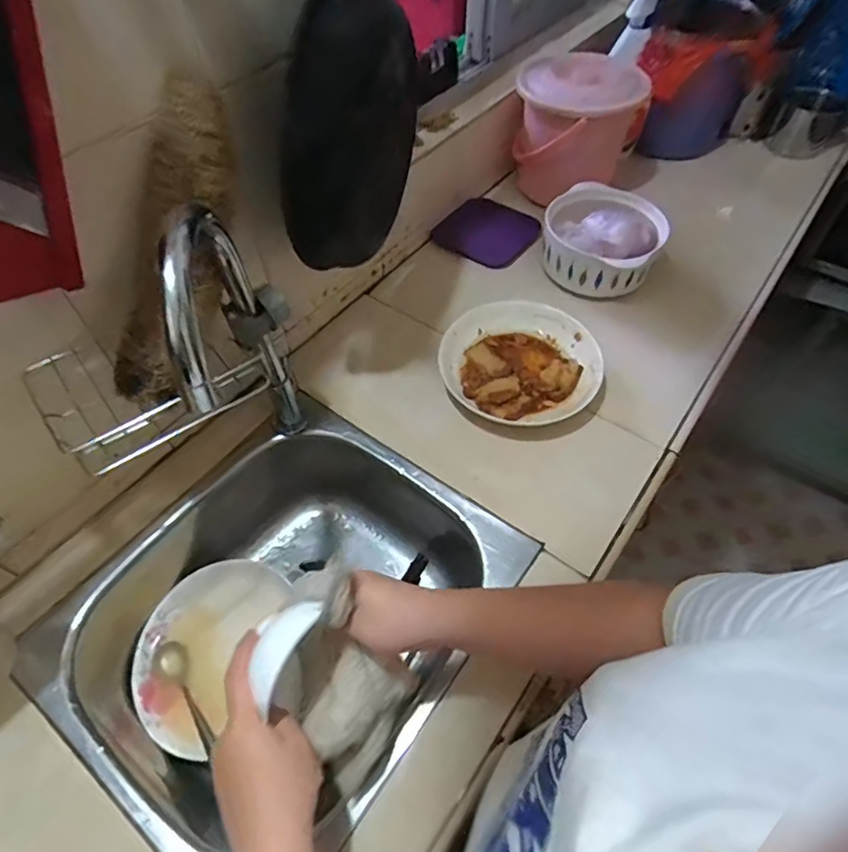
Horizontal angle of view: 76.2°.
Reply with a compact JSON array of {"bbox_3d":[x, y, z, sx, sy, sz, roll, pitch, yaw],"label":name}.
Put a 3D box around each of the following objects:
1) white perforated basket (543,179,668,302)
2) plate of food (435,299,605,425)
[{"bbox_3d":[0.269,-0.283,0.818,0.159,0.095,0.167,0,55,0],"label":"white perforated basket"},{"bbox_3d":[0.127,-0.082,0.721,0.202,0.042,0.197,0,55,0],"label":"plate of food"}]

